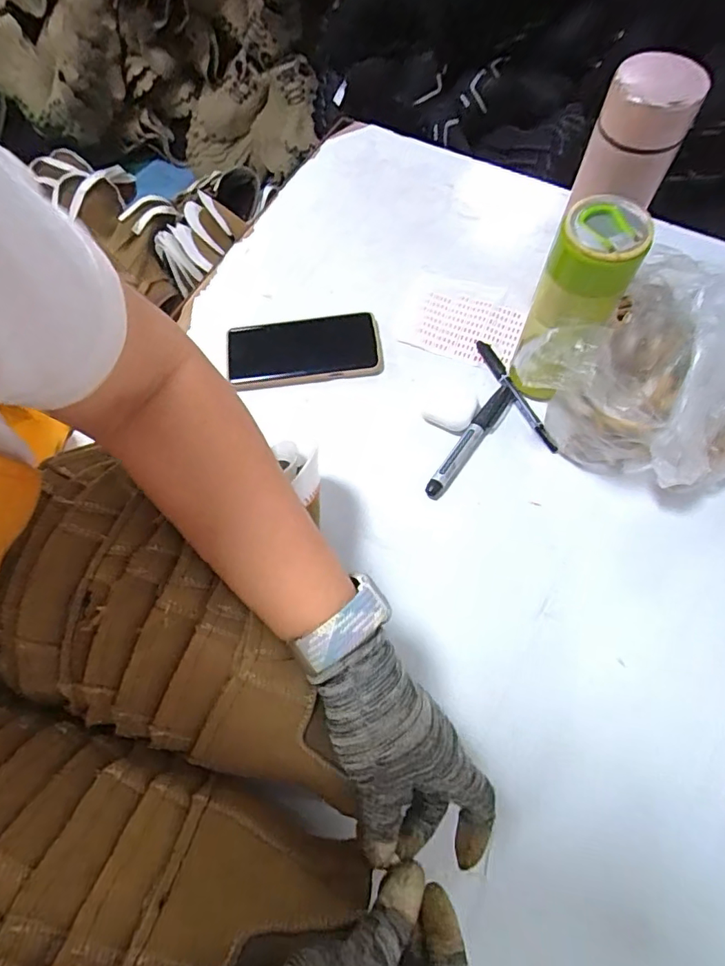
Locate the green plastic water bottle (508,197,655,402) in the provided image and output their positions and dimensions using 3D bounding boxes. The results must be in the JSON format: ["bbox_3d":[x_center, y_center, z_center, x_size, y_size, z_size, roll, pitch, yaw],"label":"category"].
[{"bbox_3d":[0.174,-0.143,0.449,0.057,0.189,0.062,-1,67,3],"label":"green plastic water bottle"}]

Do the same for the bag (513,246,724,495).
[{"bbox_3d":[0.282,-0.100,0.458,0.252,0.128,0.193,-40,71,-13],"label":"bag"}]

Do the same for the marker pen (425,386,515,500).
[{"bbox_3d":[0.107,-0.042,0.503,0.021,0.014,0.140,34,73,16],"label":"marker pen"}]

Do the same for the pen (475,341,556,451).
[{"bbox_3d":[0.154,-0.091,0.526,0.014,0.009,0.143,-22,68,-6],"label":"pen"}]

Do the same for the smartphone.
[{"bbox_3d":[-0.062,-0.145,0.559,0.164,0.012,0.079,-6,67,0],"label":"smartphone"}]

